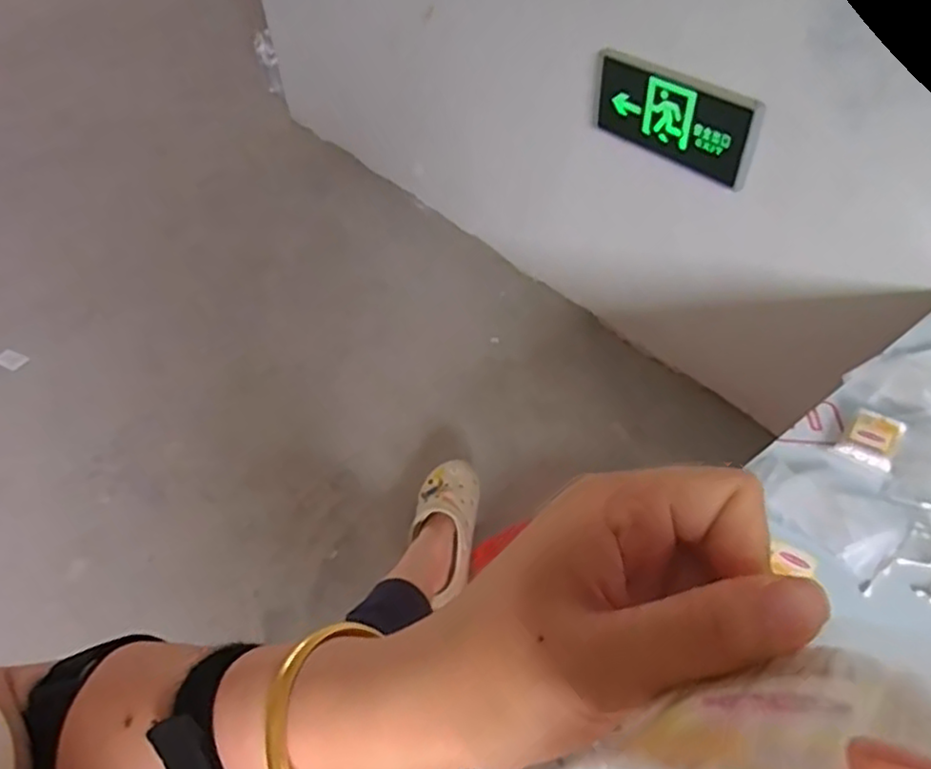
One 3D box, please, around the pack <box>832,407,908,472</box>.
[{"bbox_3d":[0.464,0.062,0.757,0.056,0.016,0.078,26,52,27],"label":"pack"}]

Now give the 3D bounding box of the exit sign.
[{"bbox_3d":[0.367,-0.486,1.198,0.029,0.158,0.349,-29,50,-23],"label":"exit sign"}]

